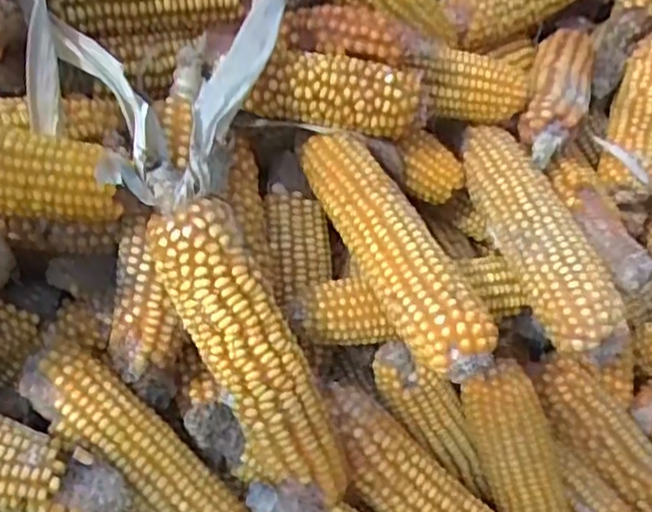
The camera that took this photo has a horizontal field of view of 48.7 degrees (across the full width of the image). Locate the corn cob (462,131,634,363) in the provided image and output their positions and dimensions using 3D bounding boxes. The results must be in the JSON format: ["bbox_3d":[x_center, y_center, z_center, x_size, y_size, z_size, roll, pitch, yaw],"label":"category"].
[{"bbox_3d":[0.140,-0.014,0.472,0.048,0.039,0.180,-11,59,-19],"label":"corn cob"}]

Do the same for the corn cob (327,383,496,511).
[{"bbox_3d":[0.061,0.150,0.441,0.181,0.040,0.049,45,48,-2],"label":"corn cob"}]

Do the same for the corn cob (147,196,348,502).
[{"bbox_3d":[-0.042,0.055,0.397,0.048,0.180,0.049,-33,14,-36],"label":"corn cob"}]

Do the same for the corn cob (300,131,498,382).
[{"bbox_3d":[0.040,-0.004,0.424,0.045,0.038,0.174,-18,59,-25],"label":"corn cob"}]

